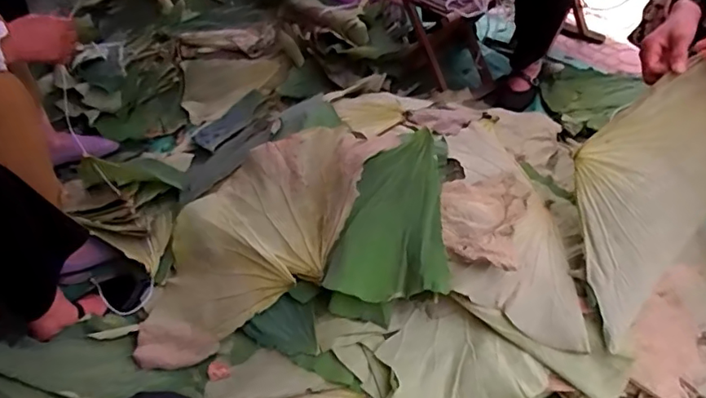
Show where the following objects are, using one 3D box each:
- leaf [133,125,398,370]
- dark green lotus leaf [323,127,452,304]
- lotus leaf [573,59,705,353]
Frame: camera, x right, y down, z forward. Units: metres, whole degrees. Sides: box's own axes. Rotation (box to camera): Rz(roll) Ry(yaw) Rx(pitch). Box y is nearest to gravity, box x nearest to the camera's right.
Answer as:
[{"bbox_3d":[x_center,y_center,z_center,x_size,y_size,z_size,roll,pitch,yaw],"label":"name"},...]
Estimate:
[{"bbox_3d":[-0.185,0.053,1.066,0.579,0.077,0.322,-41,54,3],"label":"leaf"},{"bbox_3d":[0.059,0.031,0.967,0.197,0.040,0.289,-4,67,14],"label":"dark green lotus leaf"},{"bbox_3d":[0.486,-0.009,0.891,0.258,0.471,0.104,32,6,-2],"label":"lotus leaf"}]

